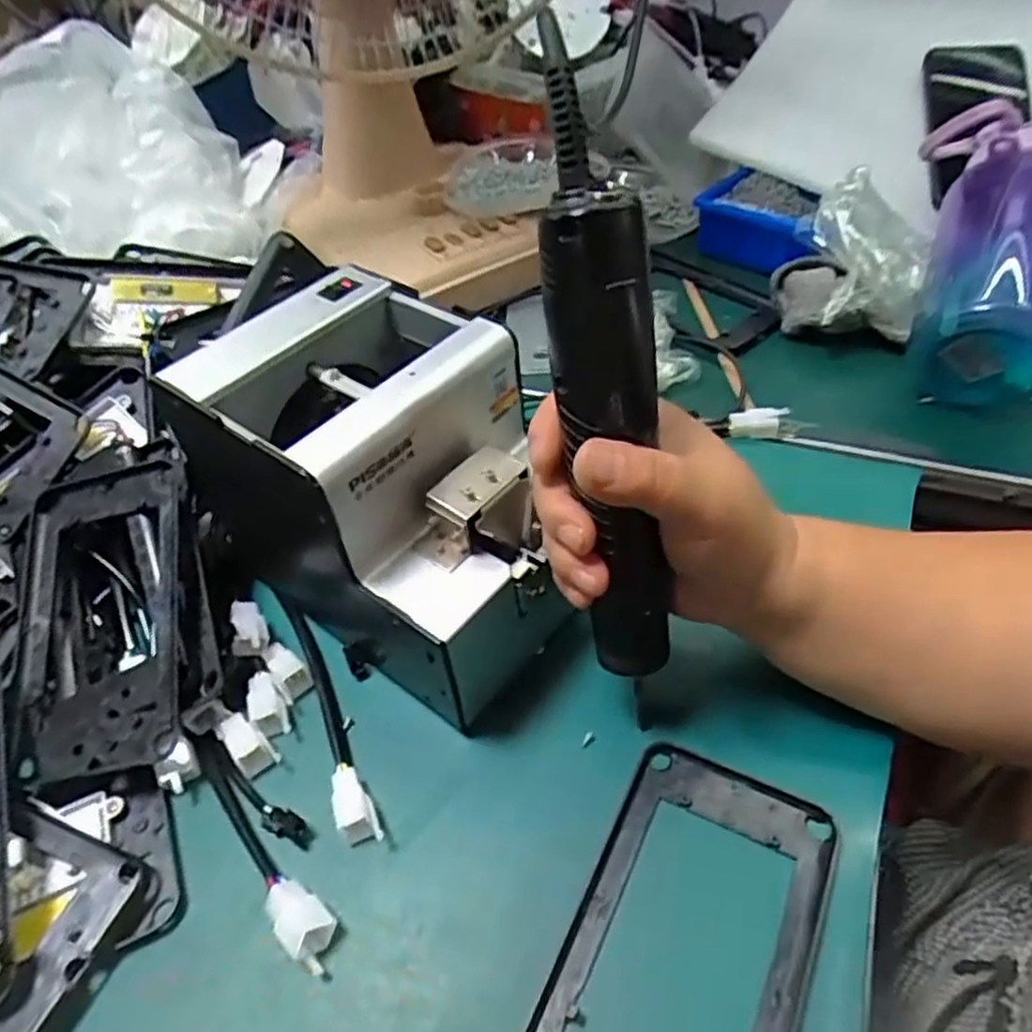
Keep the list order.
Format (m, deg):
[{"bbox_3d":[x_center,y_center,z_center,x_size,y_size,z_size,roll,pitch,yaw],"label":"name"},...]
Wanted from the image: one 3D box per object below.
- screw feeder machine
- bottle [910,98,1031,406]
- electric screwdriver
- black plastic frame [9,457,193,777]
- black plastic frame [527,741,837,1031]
[{"bbox_3d":[-0.065,-0.017,0.387,0.198,0.142,0.125,31,58,30],"label":"screw feeder machine"},{"bbox_3d":[0.322,-0.182,0.499,0.094,0.084,0.211,11,73,13],"label":"bottle"},{"bbox_3d":[0.034,-0.050,0.270,0.034,0.219,0.025,-16,20,-12],"label":"electric screwdriver"},{"bbox_3d":[-0.214,0.047,0.386,0.093,0.014,0.167,-16,66,2],"label":"black plastic frame"},{"bbox_3d":[0.068,0.172,0.294,0.087,0.010,0.157,19,52,22],"label":"black plastic frame"}]

